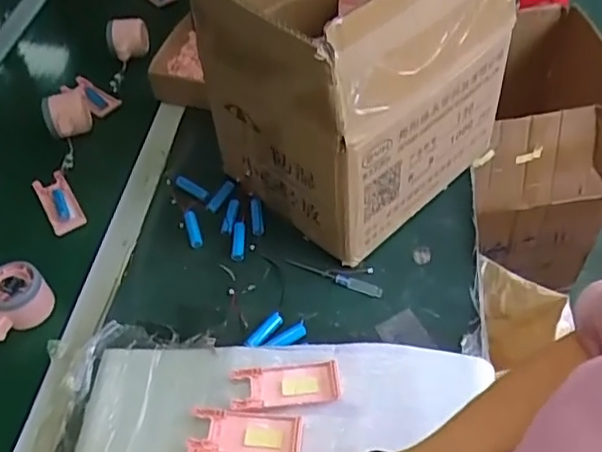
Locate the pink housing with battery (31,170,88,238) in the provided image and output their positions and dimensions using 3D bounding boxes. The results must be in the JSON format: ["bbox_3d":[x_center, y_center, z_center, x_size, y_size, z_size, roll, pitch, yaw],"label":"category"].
[{"bbox_3d":[-0.307,-0.029,0.769,0.041,0.018,0.102,-28,53,-18],"label":"pink housing with battery"}]

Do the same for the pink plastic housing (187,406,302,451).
[{"bbox_3d":[-0.050,0.193,0.563,0.101,0.006,0.039,8,64,-2],"label":"pink plastic housing"}]

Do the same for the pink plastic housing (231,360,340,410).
[{"bbox_3d":[-0.015,0.155,0.586,0.100,0.016,0.040,-9,50,-2],"label":"pink plastic housing"}]

